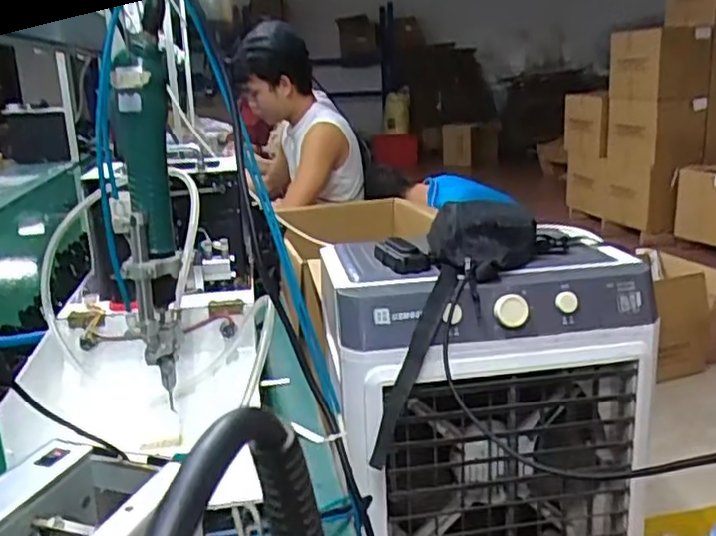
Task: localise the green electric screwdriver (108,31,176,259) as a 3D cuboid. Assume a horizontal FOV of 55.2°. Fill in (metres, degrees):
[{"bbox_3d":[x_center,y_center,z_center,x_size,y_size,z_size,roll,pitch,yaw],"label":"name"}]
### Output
[{"bbox_3d":[-0.177,-0.099,0.567,0.043,0.174,0.034,-9,16,-23],"label":"green electric screwdriver"}]

